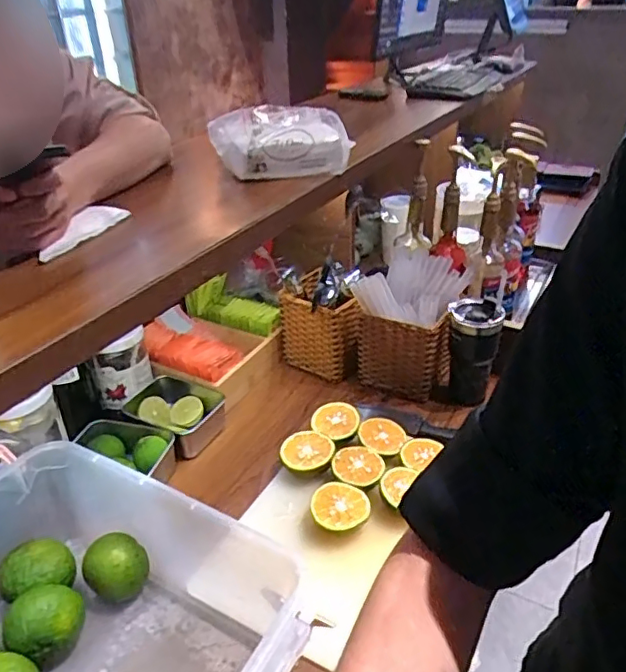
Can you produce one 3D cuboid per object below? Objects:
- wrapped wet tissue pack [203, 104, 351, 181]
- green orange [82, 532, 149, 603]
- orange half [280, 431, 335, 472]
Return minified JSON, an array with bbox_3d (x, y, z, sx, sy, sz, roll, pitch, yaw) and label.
[{"bbox_3d":[-0.050,-0.294,0.851,0.202,0.076,0.130,-7,33,-10],"label":"wrapped wet tissue pack"},{"bbox_3d":[-0.213,0.259,0.623,0.059,0.066,0.059,-1,32,0],"label":"green orange"},{"bbox_3d":[-0.008,0.168,0.782,0.071,0.043,0.066,-5,33,-7],"label":"orange half"}]

